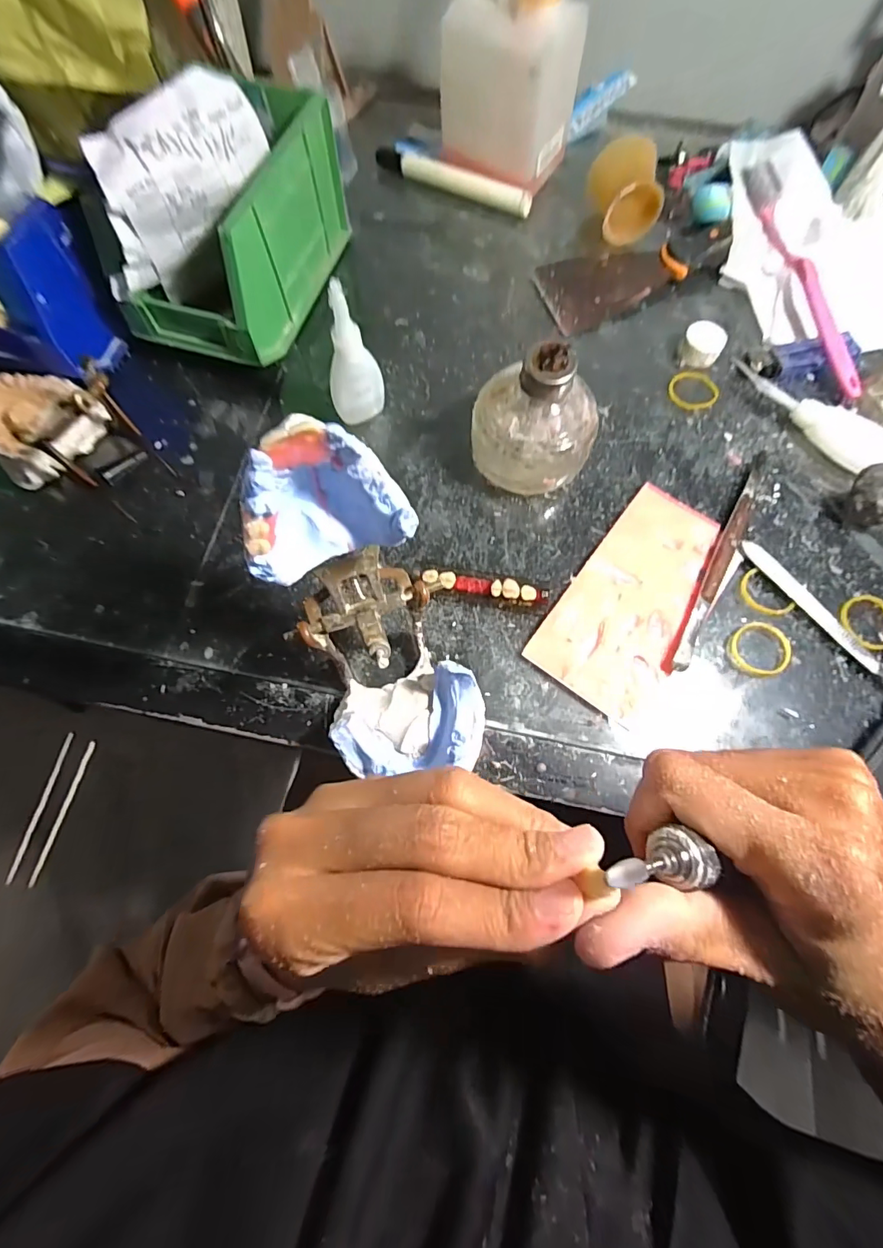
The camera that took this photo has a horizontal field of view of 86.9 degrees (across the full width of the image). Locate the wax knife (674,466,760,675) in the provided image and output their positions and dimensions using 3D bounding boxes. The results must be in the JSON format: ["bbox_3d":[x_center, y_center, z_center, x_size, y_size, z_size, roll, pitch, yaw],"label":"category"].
[{"bbox_3d":[0.173,-0.039,0.288,0.011,0.008,0.158,29,74,9],"label":"wax knife"}]

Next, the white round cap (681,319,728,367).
[{"bbox_3d":[0.191,-0.204,0.341,0.028,0.019,0.028,21,73,7],"label":"white round cap"}]

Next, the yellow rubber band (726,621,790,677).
[{"bbox_3d":[0.188,0.015,0.273,0.036,0.004,0.032,-11,72,-4],"label":"yellow rubber band"}]

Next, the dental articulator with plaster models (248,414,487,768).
[{"bbox_3d":[-0.030,0.002,0.207,0.076,0.146,0.131,-23,73,-8],"label":"dental articulator with plaster models"}]

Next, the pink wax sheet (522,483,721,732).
[{"bbox_3d":[0.119,-0.018,0.282,0.071,0.004,0.145,36,75,11],"label":"pink wax sheet"}]

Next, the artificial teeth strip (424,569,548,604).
[{"bbox_3d":[0.027,-0.021,0.283,0.075,0.014,0.011,8,72,3],"label":"artificial teeth strip"}]

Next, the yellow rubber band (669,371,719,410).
[{"bbox_3d":[0.183,-0.169,0.337,0.034,0.004,0.032,0,71,0],"label":"yellow rubber band"}]

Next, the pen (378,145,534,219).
[{"bbox_3d":[0.010,-0.381,0.402,0.144,0.017,0.014,26,73,8],"label":"pen"}]

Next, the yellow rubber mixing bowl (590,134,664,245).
[{"bbox_3d":[0.144,-0.342,0.370,0.045,0.049,0.053,-17,72,-6],"label":"yellow rubber mixing bowl"}]

